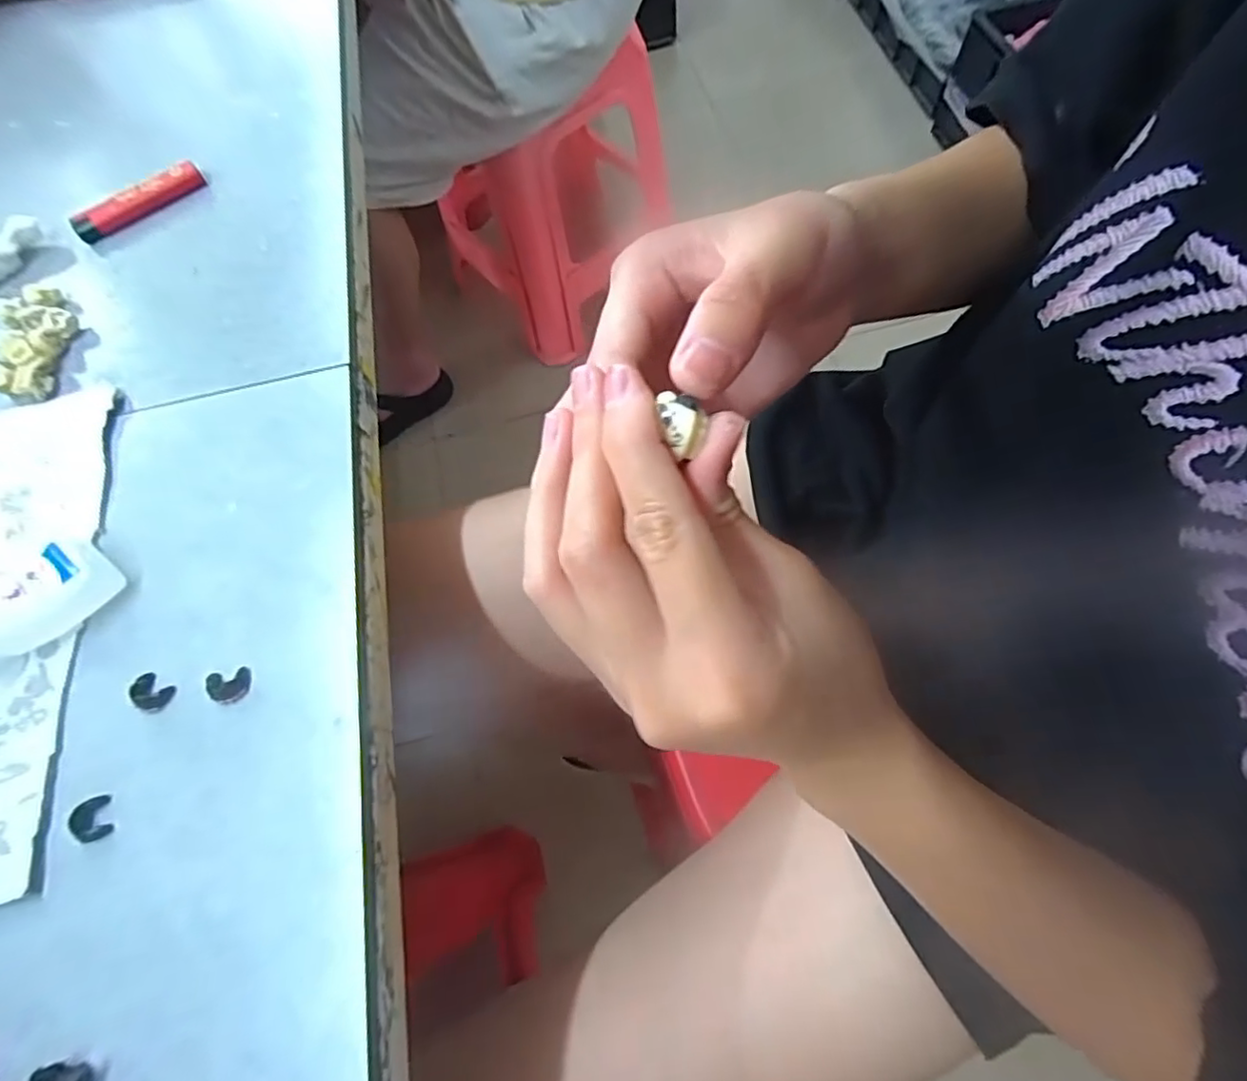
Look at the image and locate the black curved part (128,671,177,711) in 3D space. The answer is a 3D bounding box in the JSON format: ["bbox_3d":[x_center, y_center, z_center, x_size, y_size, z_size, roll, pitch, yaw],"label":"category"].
[{"bbox_3d":[-0.196,0.063,0.257,0.017,0.005,0.013,24,71,15],"label":"black curved part"}]

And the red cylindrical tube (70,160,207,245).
[{"bbox_3d":[-0.297,-0.209,0.380,0.079,0.014,0.016,-37,68,-11],"label":"red cylindrical tube"}]

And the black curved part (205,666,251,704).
[{"bbox_3d":[-0.163,0.060,0.256,0.018,0.004,0.014,-16,66,-2],"label":"black curved part"}]

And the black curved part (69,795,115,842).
[{"bbox_3d":[-0.203,0.106,0.236,0.011,0.007,0.015,-28,67,-7],"label":"black curved part"}]

